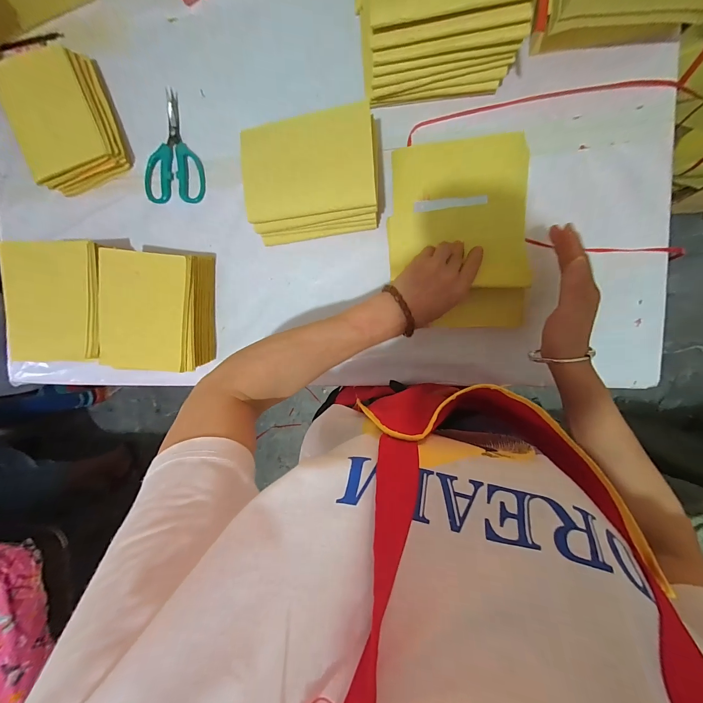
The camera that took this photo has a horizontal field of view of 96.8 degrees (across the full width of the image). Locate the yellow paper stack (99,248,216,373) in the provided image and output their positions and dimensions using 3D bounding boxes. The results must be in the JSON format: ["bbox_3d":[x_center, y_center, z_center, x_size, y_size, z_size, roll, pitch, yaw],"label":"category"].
[{"bbox_3d":[-0.273,-0.056,0.446,0.124,0.072,0.157,0,94,8],"label":"yellow paper stack"}]

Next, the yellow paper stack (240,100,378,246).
[{"bbox_3d":[-0.049,-0.209,0.385,0.160,0.073,0.110,-4,94,8],"label":"yellow paper stack"}]

